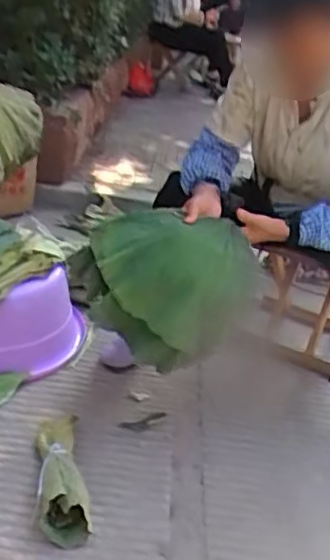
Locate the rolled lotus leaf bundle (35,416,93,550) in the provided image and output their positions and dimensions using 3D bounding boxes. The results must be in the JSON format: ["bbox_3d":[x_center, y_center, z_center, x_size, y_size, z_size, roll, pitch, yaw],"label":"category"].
[{"bbox_3d":[-0.185,0.327,1.140,0.077,0.092,0.268,-1,26,-15],"label":"rolled lotus leaf bundle"}]

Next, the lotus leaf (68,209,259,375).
[{"bbox_3d":[-0.001,0.012,1.116,0.293,0.214,0.128,8,26,4],"label":"lotus leaf"}]

